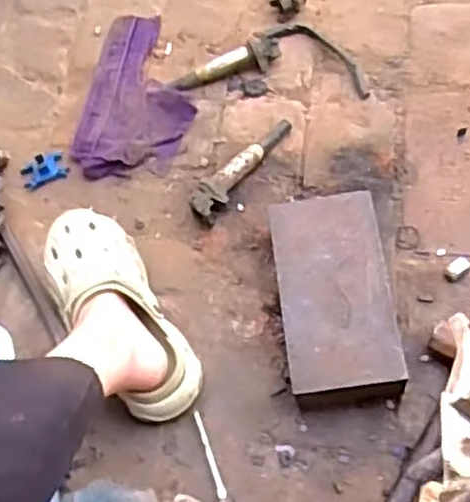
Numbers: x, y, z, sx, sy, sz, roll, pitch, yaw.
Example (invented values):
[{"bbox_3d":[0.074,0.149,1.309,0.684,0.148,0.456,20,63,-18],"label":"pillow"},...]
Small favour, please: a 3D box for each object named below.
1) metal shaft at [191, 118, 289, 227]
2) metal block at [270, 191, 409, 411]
[{"bbox_3d":[0.007,-0.109,0.953,0.037,0.032,0.167,35,75,22],"label":"metal shaft"},{"bbox_3d":[0.111,0.052,0.824,0.122,0.067,0.225,-8,64,6],"label":"metal block"}]

